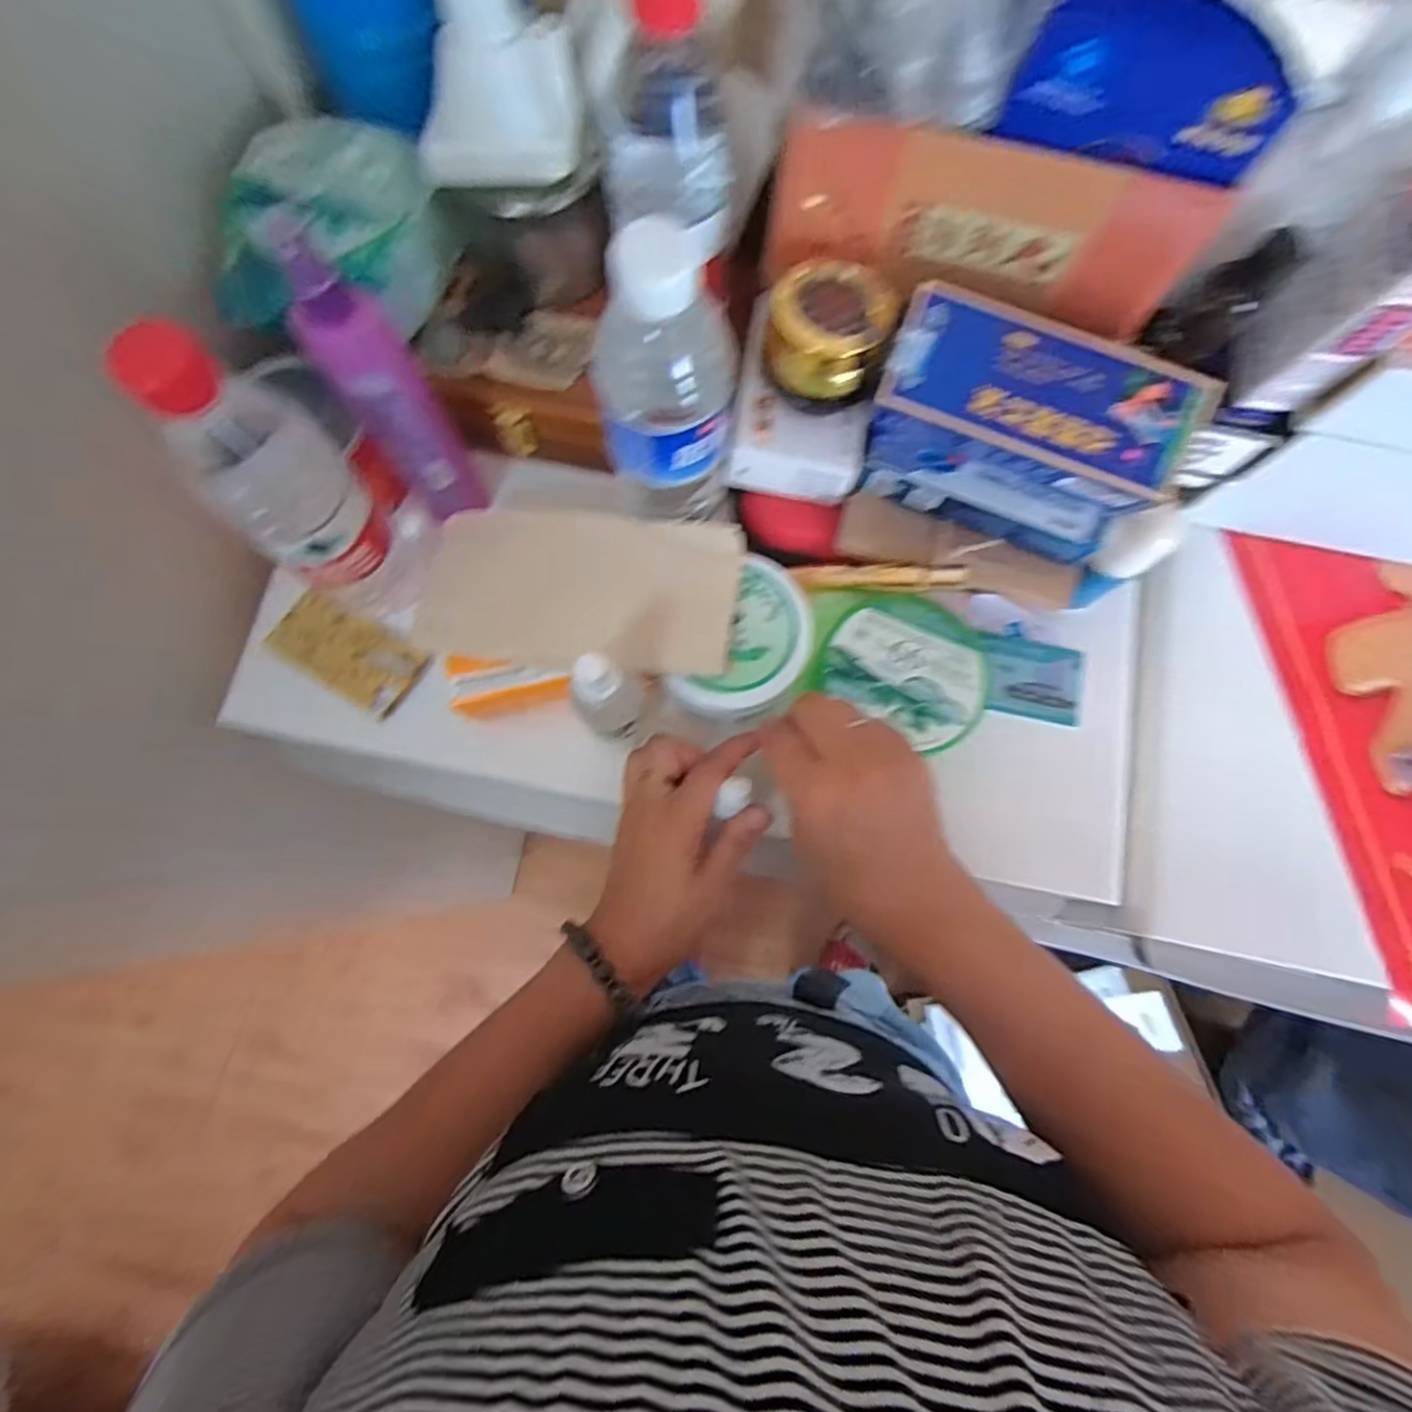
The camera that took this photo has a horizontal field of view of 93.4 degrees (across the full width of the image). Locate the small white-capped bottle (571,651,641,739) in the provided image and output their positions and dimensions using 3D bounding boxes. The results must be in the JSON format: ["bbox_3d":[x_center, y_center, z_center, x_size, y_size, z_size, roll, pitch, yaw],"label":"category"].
[{"bbox_3d":[-0.050,-0.004,0.333,0.029,0.080,0.028,0,77,-1],"label":"small white-capped bottle"}]

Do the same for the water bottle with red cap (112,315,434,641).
[{"bbox_3d":[-0.206,-0.112,0.354,0.059,0.214,0.079,41,80,8],"label":"water bottle with red cap"}]

